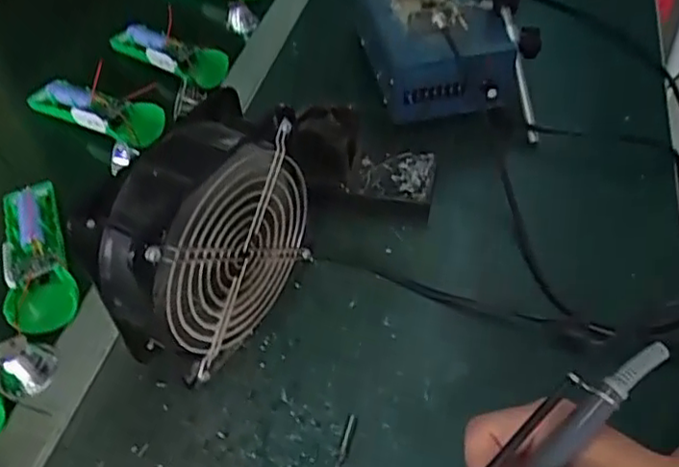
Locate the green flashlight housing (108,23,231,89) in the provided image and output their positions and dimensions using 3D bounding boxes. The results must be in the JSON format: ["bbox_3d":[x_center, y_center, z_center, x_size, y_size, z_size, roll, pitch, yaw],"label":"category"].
[{"bbox_3d":[-0.154,-0.164,0.599,0.133,0.030,0.025,24,54,26],"label":"green flashlight housing"}]

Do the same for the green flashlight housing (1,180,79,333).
[{"bbox_3d":[-0.222,0.013,0.494,0.049,0.023,0.122,-16,62,-8],"label":"green flashlight housing"}]

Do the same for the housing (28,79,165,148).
[{"bbox_3d":[-0.208,-0.109,0.571,0.136,0.024,0.036,20,52,23],"label":"housing"}]

